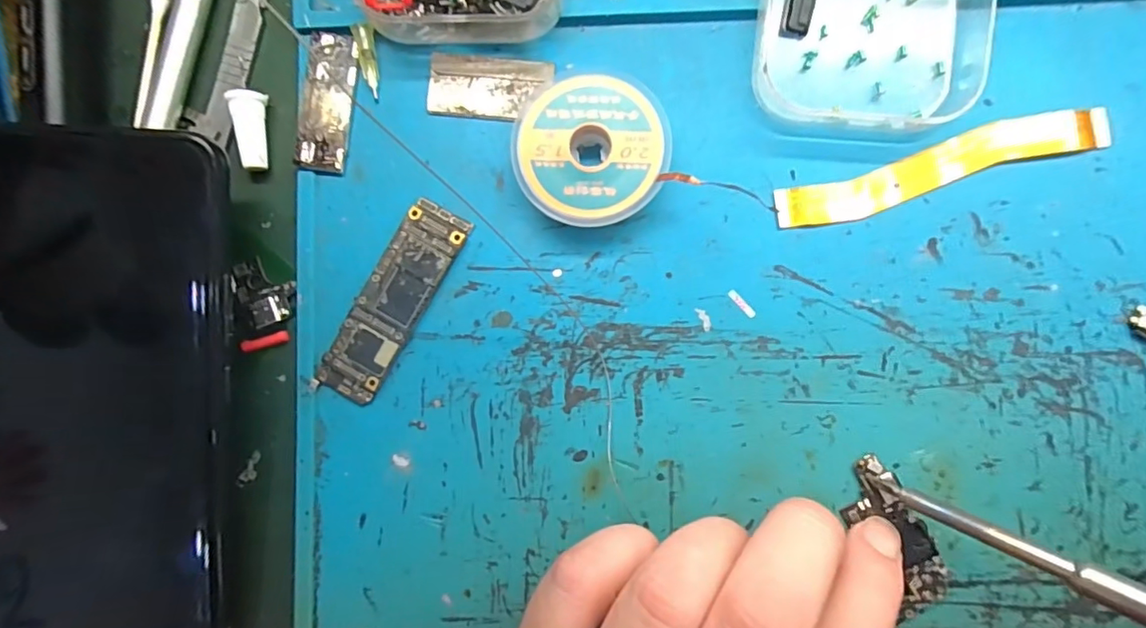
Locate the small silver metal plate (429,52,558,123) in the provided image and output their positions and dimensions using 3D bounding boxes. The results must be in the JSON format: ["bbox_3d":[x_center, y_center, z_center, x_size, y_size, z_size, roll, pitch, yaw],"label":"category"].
[{"bbox_3d":[-0.026,-0.071,0.166,0.038,0.004,0.019,5,90,2],"label":"small silver metal plate"}]

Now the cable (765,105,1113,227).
[{"bbox_3d":[0.112,-0.045,0.161,0.101,0.004,0.016,-16,87,1],"label":"cable"}]

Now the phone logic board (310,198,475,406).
[{"bbox_3d":[-0.055,-0.003,0.163,0.019,0.005,0.065,31,91,2],"label":"phone logic board"}]

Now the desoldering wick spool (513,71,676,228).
[{"bbox_3d":[0.005,-0.048,0.160,0.044,0.012,0.043,0,90,2],"label":"desoldering wick spool"}]

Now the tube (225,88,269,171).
[{"bbox_3d":[-0.099,-0.057,0.165,0.009,0.009,0.024,-9,87,1],"label":"tube"}]

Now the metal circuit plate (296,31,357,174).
[{"bbox_3d":[-0.077,-0.066,0.167,0.016,0.004,0.042,7,87,2],"label":"metal circuit plate"}]

